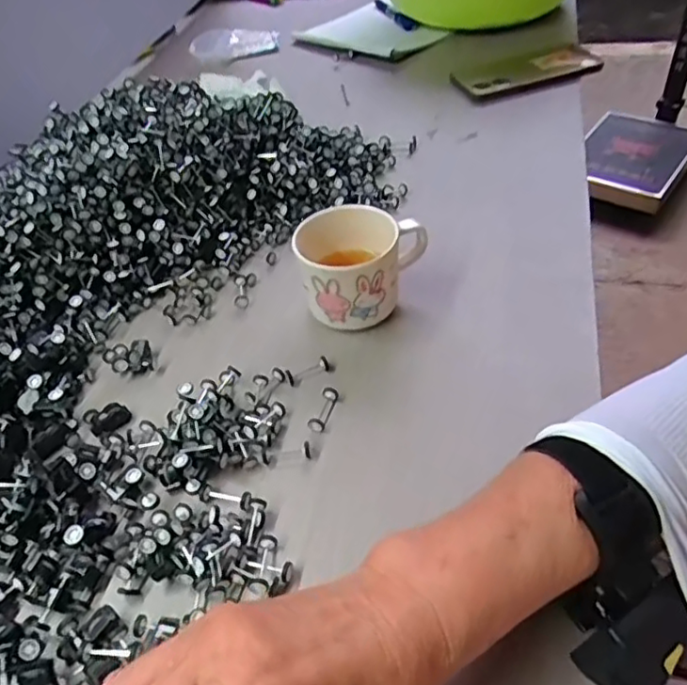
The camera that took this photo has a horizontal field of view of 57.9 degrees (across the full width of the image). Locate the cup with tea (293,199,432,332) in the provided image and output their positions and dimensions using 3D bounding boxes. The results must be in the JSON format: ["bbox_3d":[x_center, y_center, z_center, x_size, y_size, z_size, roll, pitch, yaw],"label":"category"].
[{"bbox_3d":[0.012,-0.052,0.462,0.095,0.071,0.073,1,46,9],"label":"cup with tea"}]

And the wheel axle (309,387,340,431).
[{"bbox_3d":[-0.013,0.043,0.407,0.010,0.009,0.031,11,48,18],"label":"wheel axle"}]

